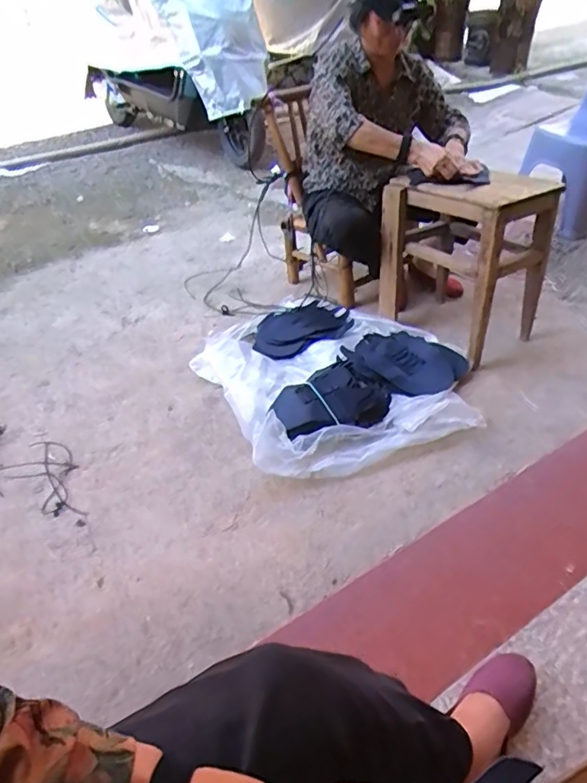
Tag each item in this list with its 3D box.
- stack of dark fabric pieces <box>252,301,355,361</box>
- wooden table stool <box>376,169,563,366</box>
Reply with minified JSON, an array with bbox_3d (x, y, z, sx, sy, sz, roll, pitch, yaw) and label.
[{"bbox_3d":[0.014,-0.195,1.709,0.318,0.050,0.250,-20,44,-17],"label":"stack of dark fabric pieces"},{"bbox_3d":[0.459,-0.369,1.498,0.279,0.440,0.400,-29,47,-25],"label":"wooden table stool"}]

